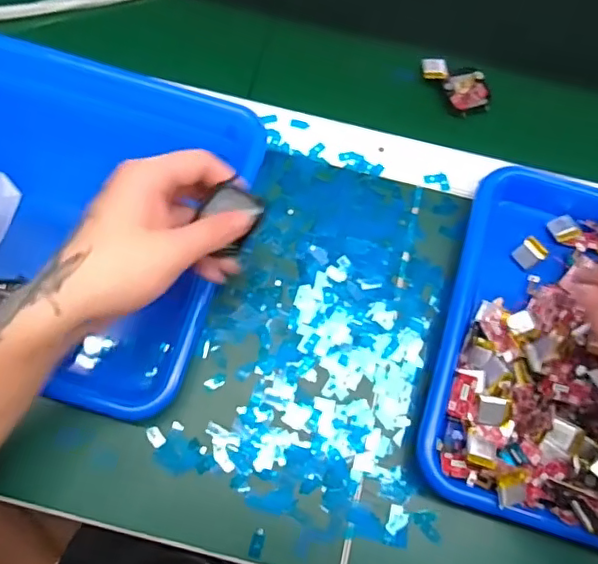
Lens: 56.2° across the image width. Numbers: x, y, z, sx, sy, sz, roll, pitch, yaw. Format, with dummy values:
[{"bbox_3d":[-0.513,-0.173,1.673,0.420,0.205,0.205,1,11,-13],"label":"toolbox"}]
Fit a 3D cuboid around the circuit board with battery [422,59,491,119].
[{"bbox_3d":[0.140,-0.172,0.486,0.042,0.013,0.064,-39,78,-13],"label":"circuit board with battery"}]

